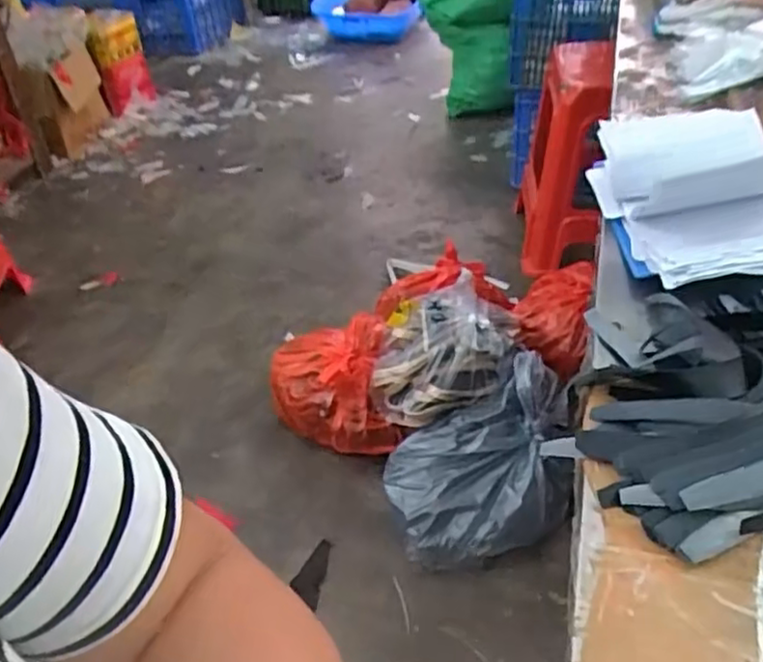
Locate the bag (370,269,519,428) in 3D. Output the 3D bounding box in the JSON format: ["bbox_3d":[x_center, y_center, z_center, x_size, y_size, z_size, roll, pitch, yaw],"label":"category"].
[{"bbox_3d":[0.116,0.030,1.274,0.256,0.153,0.231,3,40,9],"label":"bag"}]

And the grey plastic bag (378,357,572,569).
[{"bbox_3d":[0.187,0.233,1.201,0.349,0.194,0.241,-19,42,-16],"label":"grey plastic bag"}]

